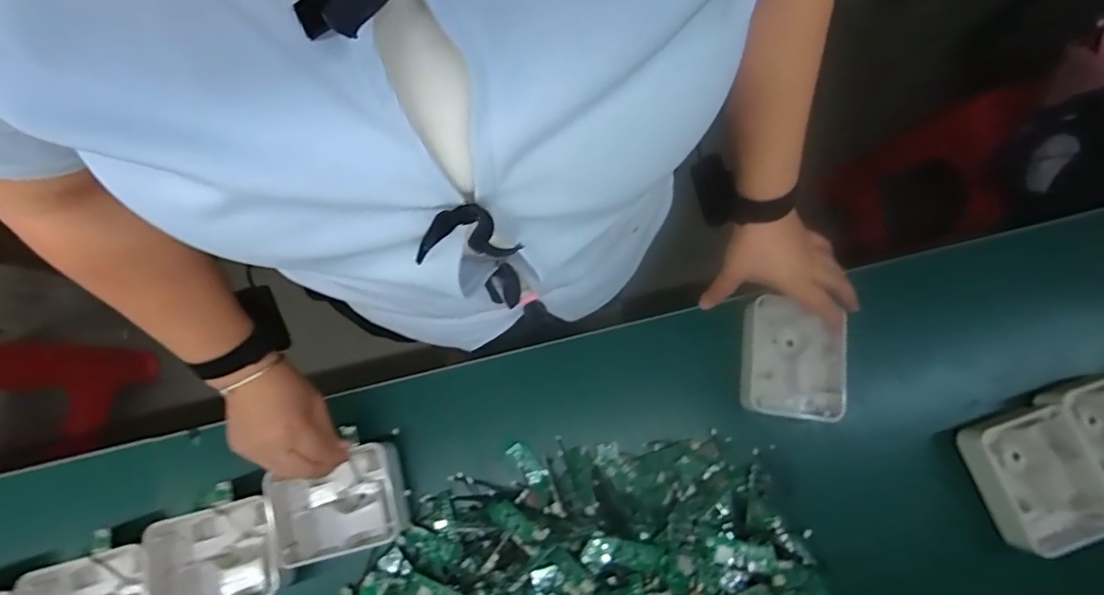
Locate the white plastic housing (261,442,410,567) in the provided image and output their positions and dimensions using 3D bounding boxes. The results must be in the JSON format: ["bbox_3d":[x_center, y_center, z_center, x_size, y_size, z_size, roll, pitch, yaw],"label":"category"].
[{"bbox_3d":[-0.219,0.212,0.547,0.130,0.046,0.092,-17,79,-3],"label":"white plastic housing"}]

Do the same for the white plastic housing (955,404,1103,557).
[{"bbox_3d":[0.496,0.187,0.546,0.103,0.043,0.133,-19,79,-3],"label":"white plastic housing"}]

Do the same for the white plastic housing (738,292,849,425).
[{"bbox_3d":[0.262,0.067,0.577,0.105,0.041,0.124,7,78,2],"label":"white plastic housing"}]

